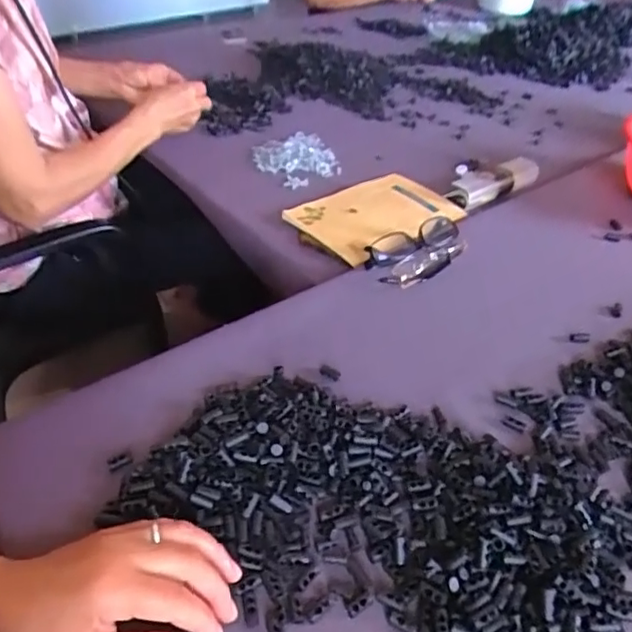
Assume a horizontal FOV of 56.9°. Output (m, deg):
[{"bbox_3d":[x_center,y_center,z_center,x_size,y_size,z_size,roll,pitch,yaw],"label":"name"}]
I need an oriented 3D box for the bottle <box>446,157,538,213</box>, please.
[{"bbox_3d":[0.268,-0.196,0.866,0.182,0.030,0.050,-22,48,-30],"label":"bottle"}]

